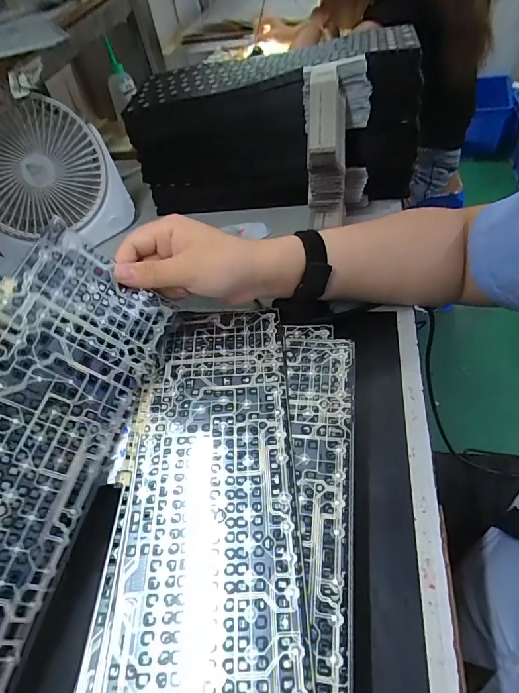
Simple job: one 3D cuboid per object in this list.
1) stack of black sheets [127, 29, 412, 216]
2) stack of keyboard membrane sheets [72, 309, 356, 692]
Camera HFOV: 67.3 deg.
[{"bbox_3d":[0.015,-0.293,0.526,0.361,0.180,0.126,-1,51,11],"label":"stack of black sheets"},{"bbox_3d":[-0.025,0.141,0.270,0.172,0.037,0.393,4,53,8],"label":"stack of keyboard membrane sheets"}]

